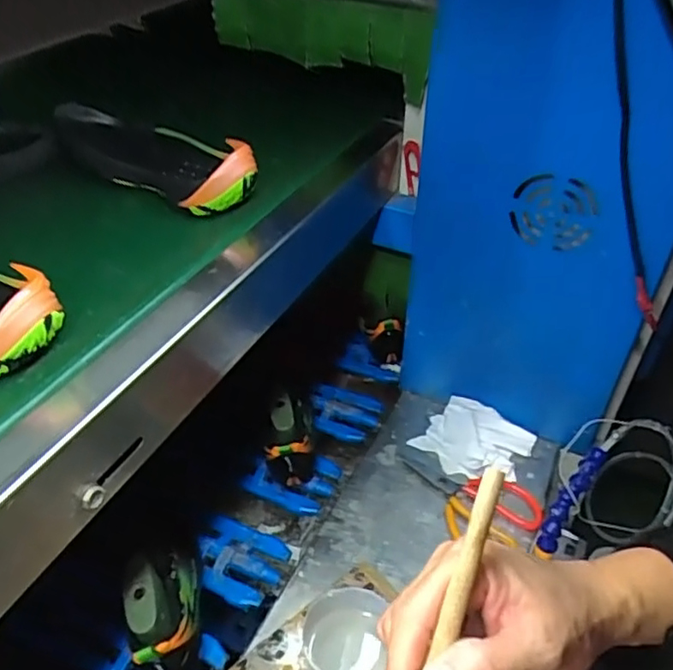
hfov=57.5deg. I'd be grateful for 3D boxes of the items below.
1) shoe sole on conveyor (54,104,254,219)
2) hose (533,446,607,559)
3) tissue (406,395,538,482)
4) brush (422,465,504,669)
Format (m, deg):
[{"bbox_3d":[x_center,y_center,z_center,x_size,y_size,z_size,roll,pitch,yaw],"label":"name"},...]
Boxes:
[{"bbox_3d":[-0.185,-0.195,0.657,0.266,0.053,0.104,25,50,26],"label":"shoe sole on conveyor"},{"bbox_3d":[0.274,0.190,0.718,0.023,0.031,0.134,30,85,29],"label":"hose"},{"bbox_3d":[0.194,0.141,0.857,0.141,0.022,0.126,25,49,25],"label":"tissue"},{"bbox_3d":[0.048,0.150,0.287,0.021,0.008,0.180,17,84,19],"label":"brush"}]

